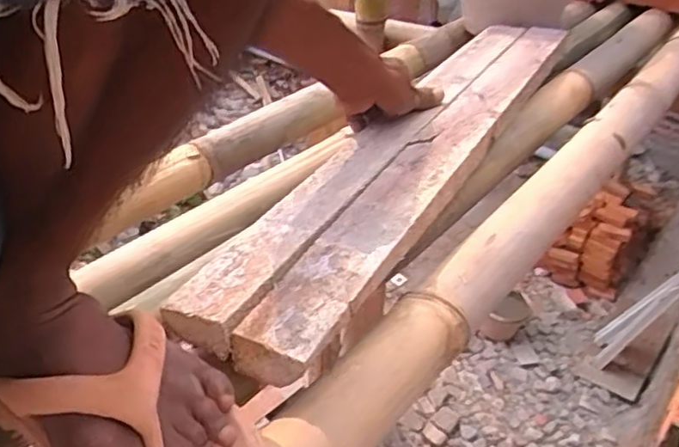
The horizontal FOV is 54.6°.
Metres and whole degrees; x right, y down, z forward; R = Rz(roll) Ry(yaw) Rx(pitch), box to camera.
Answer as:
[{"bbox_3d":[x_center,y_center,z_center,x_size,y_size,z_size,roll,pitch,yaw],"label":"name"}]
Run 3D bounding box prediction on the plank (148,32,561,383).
[{"bbox_3d":[0.098,-0.096,0.707,0.123,0.032,0.741,22,40,20],"label":"plank"}]

